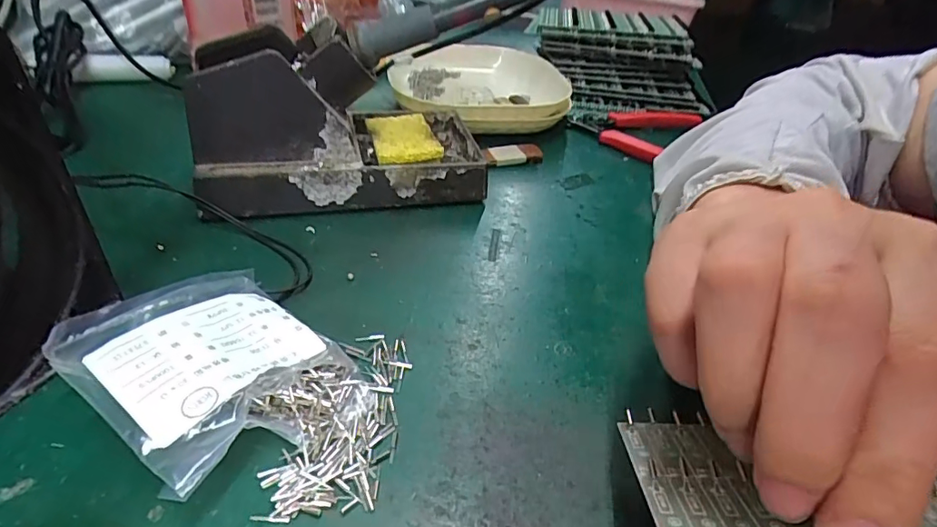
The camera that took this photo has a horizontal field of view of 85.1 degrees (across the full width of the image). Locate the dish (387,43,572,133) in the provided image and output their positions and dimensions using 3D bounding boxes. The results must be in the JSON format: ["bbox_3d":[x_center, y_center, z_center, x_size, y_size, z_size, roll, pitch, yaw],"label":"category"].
[{"bbox_3d":[0.007,-0.144,0.422,0.137,0.035,0.149,-4,39,-13],"label":"dish"}]

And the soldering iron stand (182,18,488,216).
[{"bbox_3d":[-0.072,-0.083,0.291,0.153,0.086,0.074,-7,40,-17],"label":"soldering iron stand"}]

